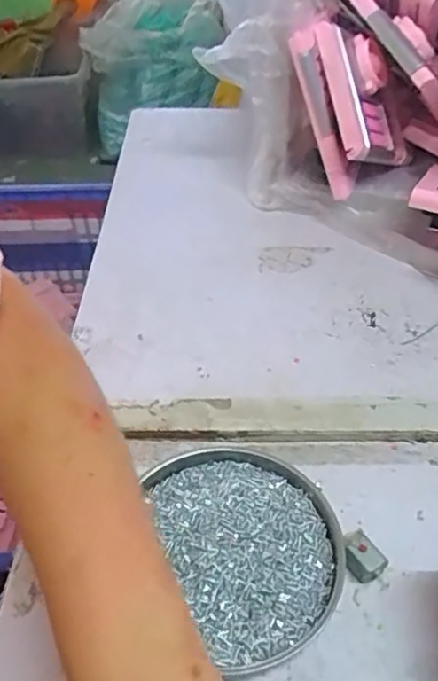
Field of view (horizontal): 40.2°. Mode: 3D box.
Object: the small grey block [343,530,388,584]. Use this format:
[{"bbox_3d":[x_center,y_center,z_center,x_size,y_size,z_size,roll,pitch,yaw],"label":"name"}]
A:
[{"bbox_3d":[0.086,0.130,0.359,0.020,0.012,0.027,-29,49,-28],"label":"small grey block"}]

